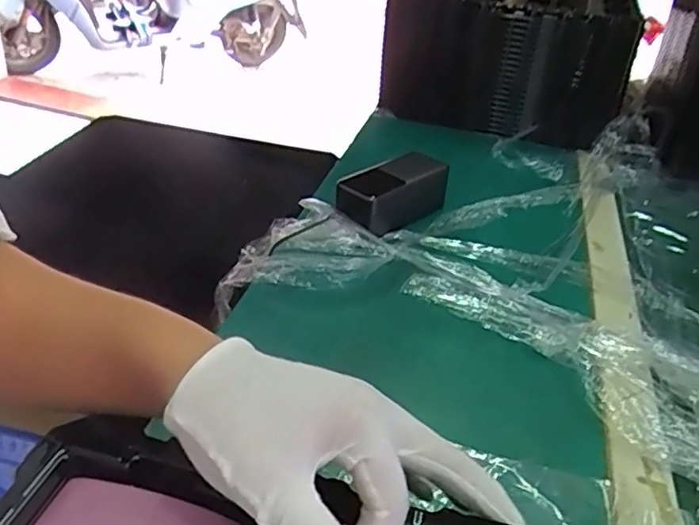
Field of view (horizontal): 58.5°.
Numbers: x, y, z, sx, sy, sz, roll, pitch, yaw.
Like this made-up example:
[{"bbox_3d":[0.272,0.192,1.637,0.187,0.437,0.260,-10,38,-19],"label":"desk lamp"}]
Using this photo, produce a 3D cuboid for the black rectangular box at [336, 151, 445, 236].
[{"bbox_3d":[0.048,-0.075,0.666,0.130,0.048,0.057,-23,44,-38],"label":"black rectangular box"}]

